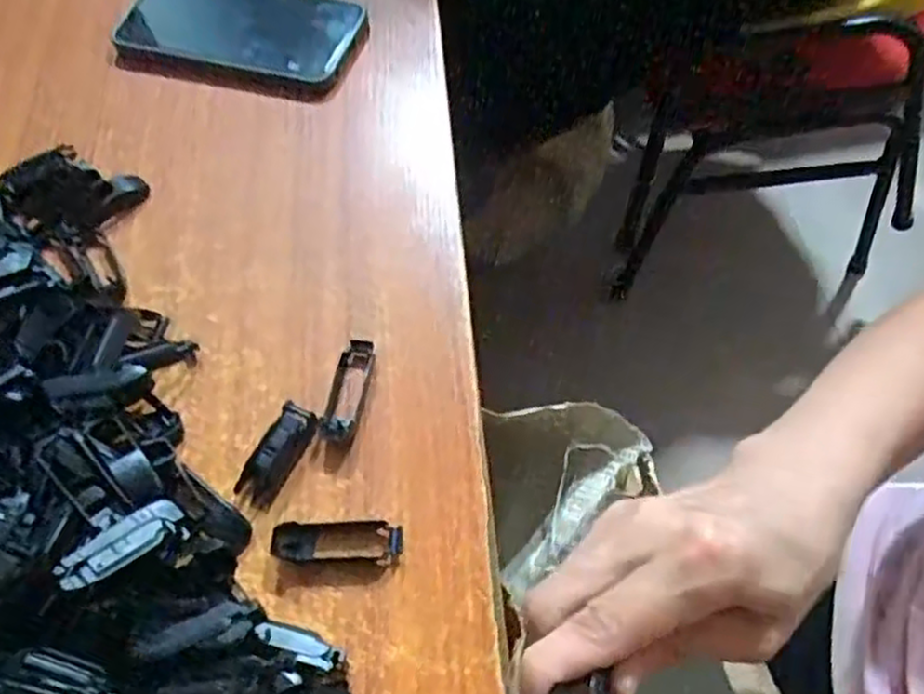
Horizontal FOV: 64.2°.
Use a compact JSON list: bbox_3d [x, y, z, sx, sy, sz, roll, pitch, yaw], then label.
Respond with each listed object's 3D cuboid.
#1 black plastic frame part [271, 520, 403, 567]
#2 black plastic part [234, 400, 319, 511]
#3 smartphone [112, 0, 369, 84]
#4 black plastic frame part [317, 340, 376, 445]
[{"bbox_3d":[-0.055,0.086,0.326,0.056,0.012,0.018,0,60,4],"label":"black plastic frame part"},{"bbox_3d":[-0.086,0.051,0.346,0.017,0.017,0.049,23,64,16],"label":"black plastic part"},{"bbox_3d":[-0.148,-0.220,0.500,0.164,0.011,0.074,16,71,11],"label":"smartphone"},{"bbox_3d":[-0.057,0.021,0.364,0.020,0.009,0.056,7,61,8],"label":"black plastic frame part"}]

